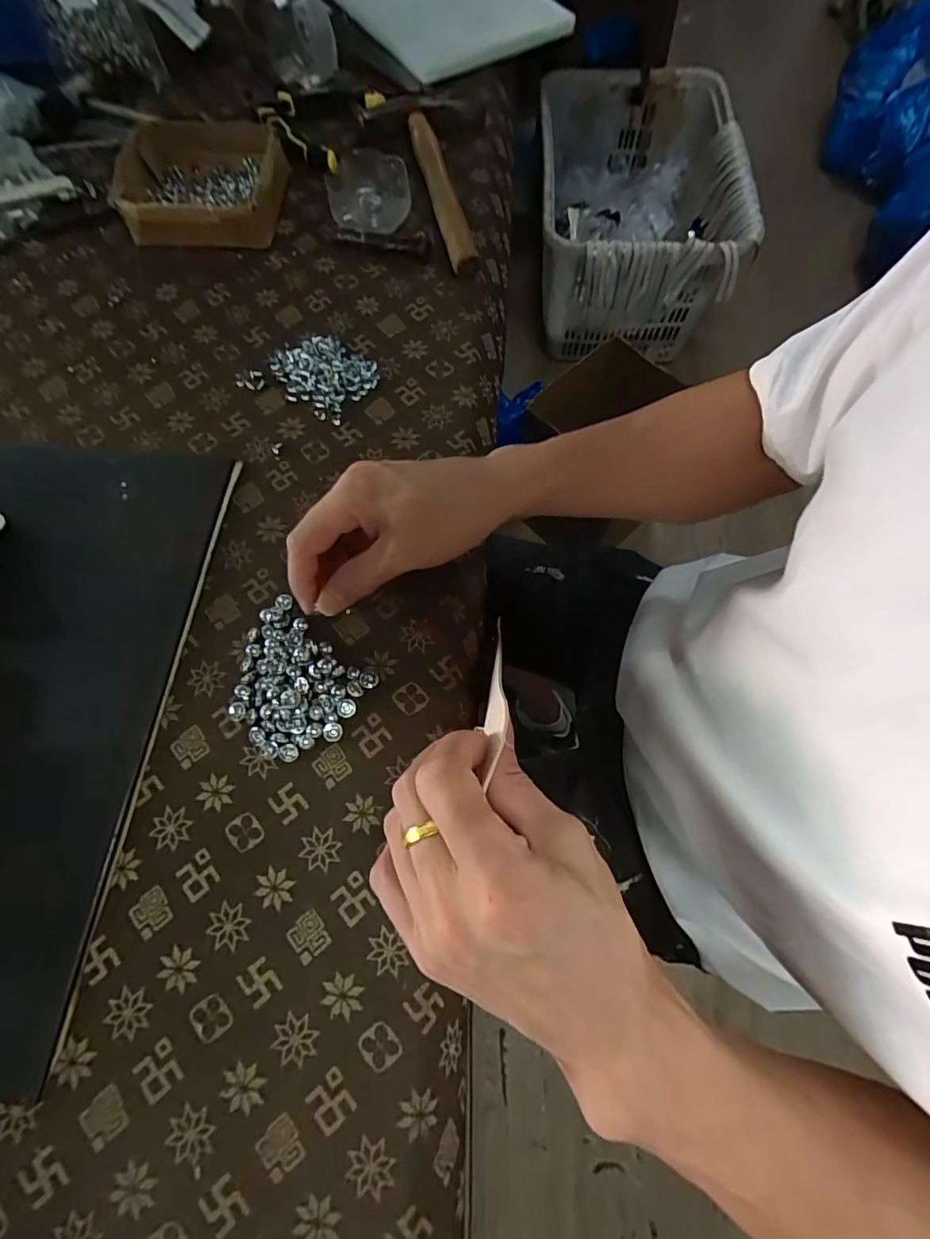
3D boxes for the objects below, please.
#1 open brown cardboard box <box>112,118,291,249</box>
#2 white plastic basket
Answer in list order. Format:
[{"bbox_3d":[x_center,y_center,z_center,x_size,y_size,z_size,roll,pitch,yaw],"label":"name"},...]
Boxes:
[{"bbox_3d":[-0.242,-0.410,0.481,0.126,0.042,0.130,4,70,1],"label":"open brown cardboard box"},{"bbox_3d":[0.408,-1.017,1.314,0.456,0.321,0.668,2,70,1],"label":"white plastic basket"}]

